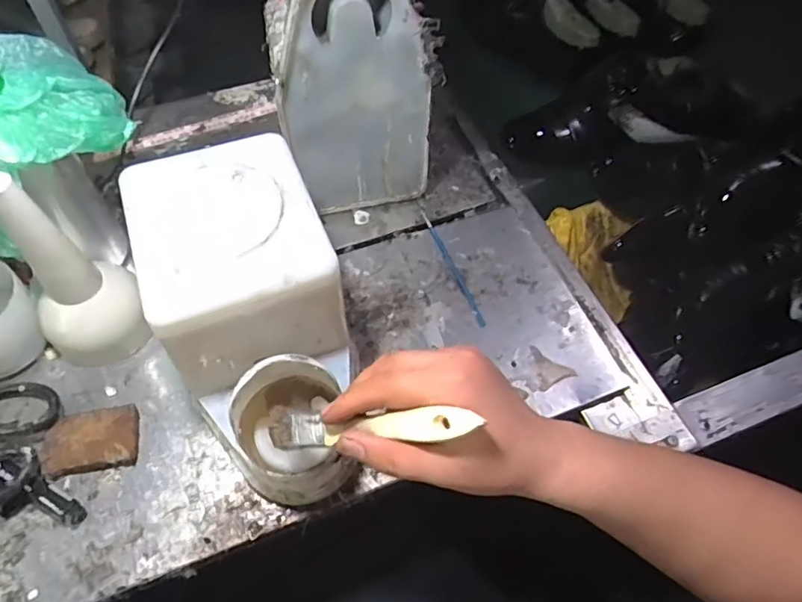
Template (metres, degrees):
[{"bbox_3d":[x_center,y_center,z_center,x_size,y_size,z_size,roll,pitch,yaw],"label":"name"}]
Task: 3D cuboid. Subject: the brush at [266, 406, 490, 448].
[{"bbox_3d":[-0.023,0.075,0.326,0.147,0.009,0.019,-12,53,32],"label":"brush"}]

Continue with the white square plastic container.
[{"bbox_3d":[-0.127,-0.032,0.424,0.129,0.098,0.153,-19,61,-12],"label":"white square plastic container"}]

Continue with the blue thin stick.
[{"bbox_3d":[0.052,-0.039,0.564,0.008,0.005,0.152,-18,61,-12],"label":"blue thin stick"}]

